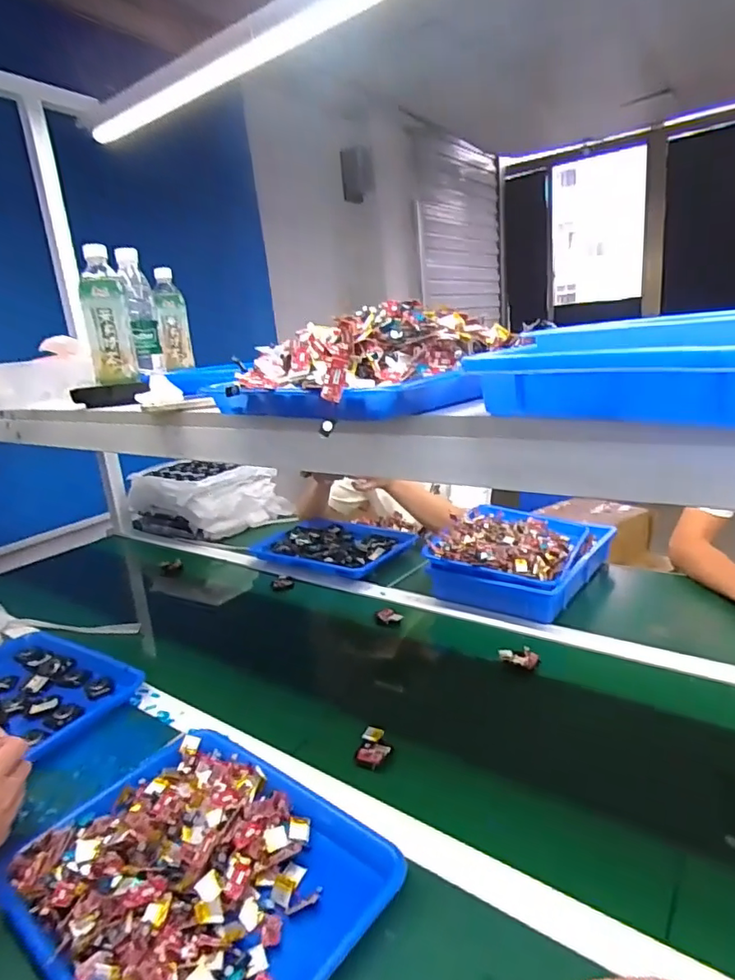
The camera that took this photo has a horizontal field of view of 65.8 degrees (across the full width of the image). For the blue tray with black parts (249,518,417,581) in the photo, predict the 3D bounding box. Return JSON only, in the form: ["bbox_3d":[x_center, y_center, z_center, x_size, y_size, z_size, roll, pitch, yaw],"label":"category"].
[{"bbox_3d":[-0.069,0.112,1.238,0.318,0.035,0.232,5,19,33],"label":"blue tray with black parts"}]

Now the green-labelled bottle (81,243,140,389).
[{"bbox_3d":[-0.362,-0.231,0.792,0.057,0.163,0.046,-12,17,-21],"label":"green-labelled bottle"}]

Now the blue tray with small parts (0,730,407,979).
[{"bbox_3d":[-0.160,0.355,0.531,0.331,0.046,0.258,8,20,40],"label":"blue tray with small parts"}]

